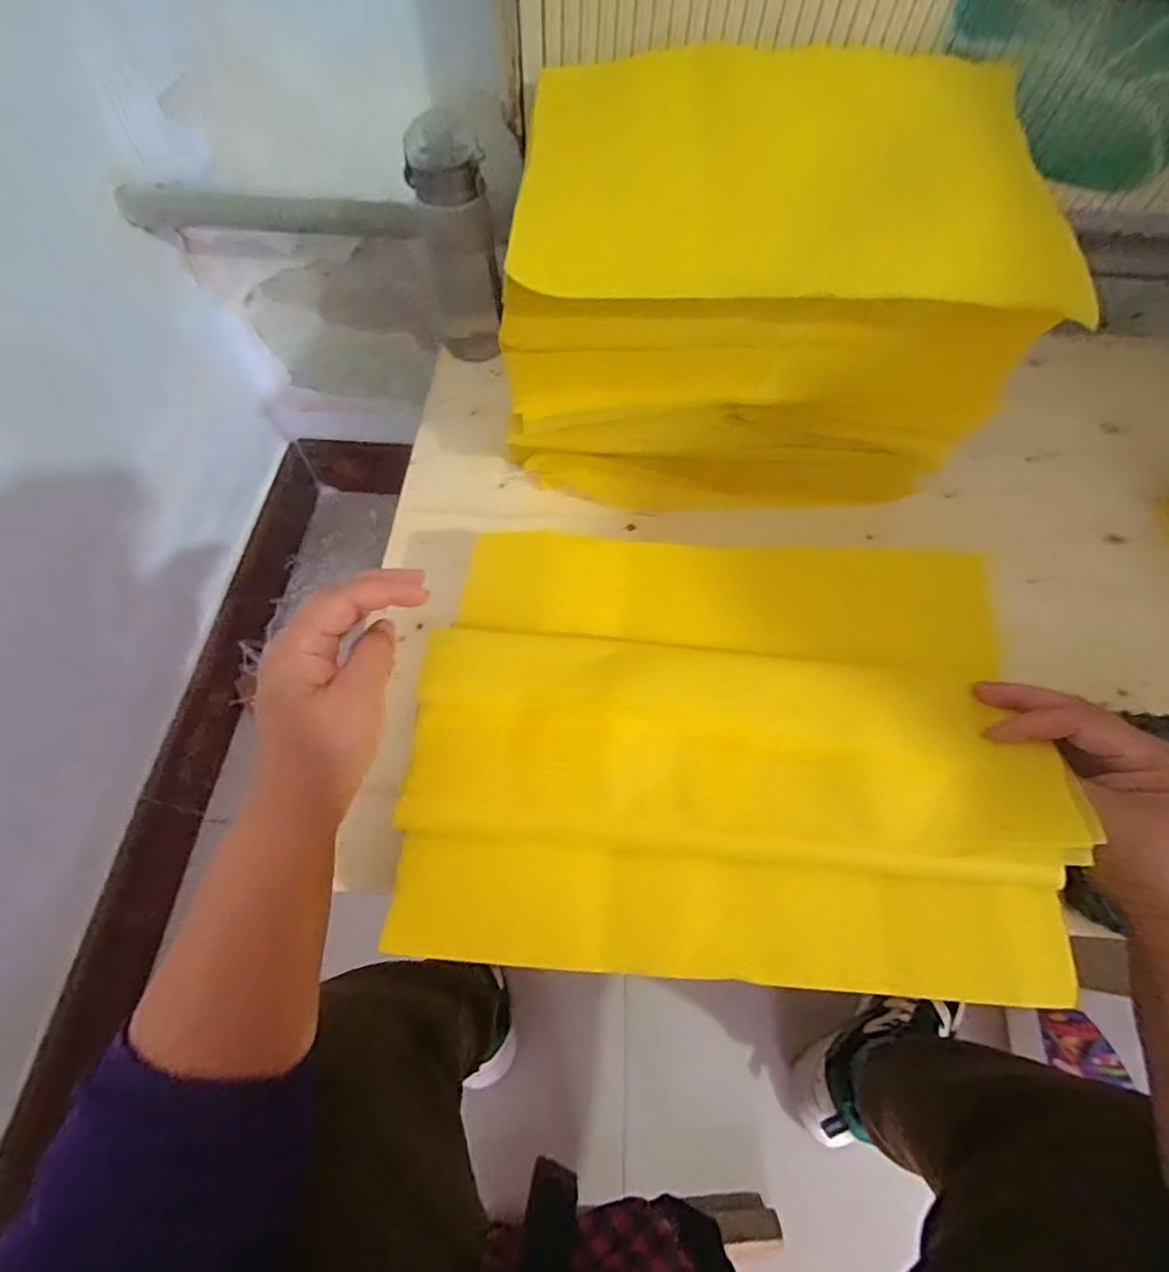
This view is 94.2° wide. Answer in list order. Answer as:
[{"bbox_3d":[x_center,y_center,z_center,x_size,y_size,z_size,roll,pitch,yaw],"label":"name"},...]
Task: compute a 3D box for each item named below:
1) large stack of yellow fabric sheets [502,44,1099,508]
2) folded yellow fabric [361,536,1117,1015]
[{"bbox_3d":[0.125,-0.237,0.434,0.344,0.234,0.170,2,63,0],"label":"large stack of yellow fabric sheets"},{"bbox_3d":[0.084,0.051,0.323,0.352,0.040,0.259,4,63,1],"label":"folded yellow fabric"}]

